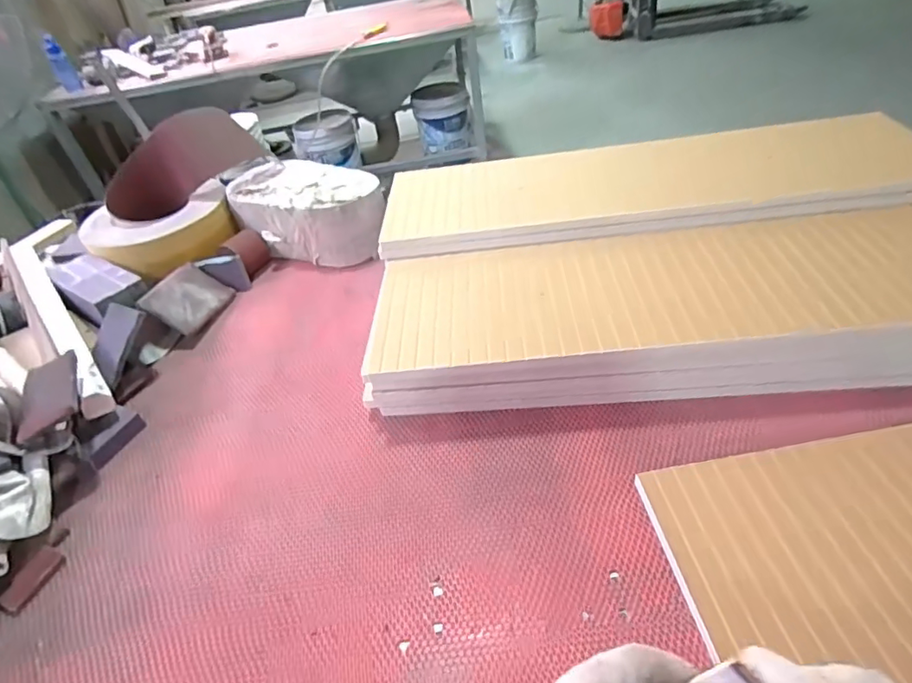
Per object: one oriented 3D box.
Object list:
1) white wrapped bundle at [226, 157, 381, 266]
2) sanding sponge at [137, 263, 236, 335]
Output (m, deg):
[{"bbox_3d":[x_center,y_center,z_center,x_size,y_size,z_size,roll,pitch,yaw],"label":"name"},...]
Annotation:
[{"bbox_3d":[-0.253,-0.237,0.969,0.281,0.109,0.173,11,46,23],"label":"white wrapped bundle"},{"bbox_3d":[-0.426,-0.068,0.857,0.094,0.018,0.125,37,43,-7],"label":"sanding sponge"}]

